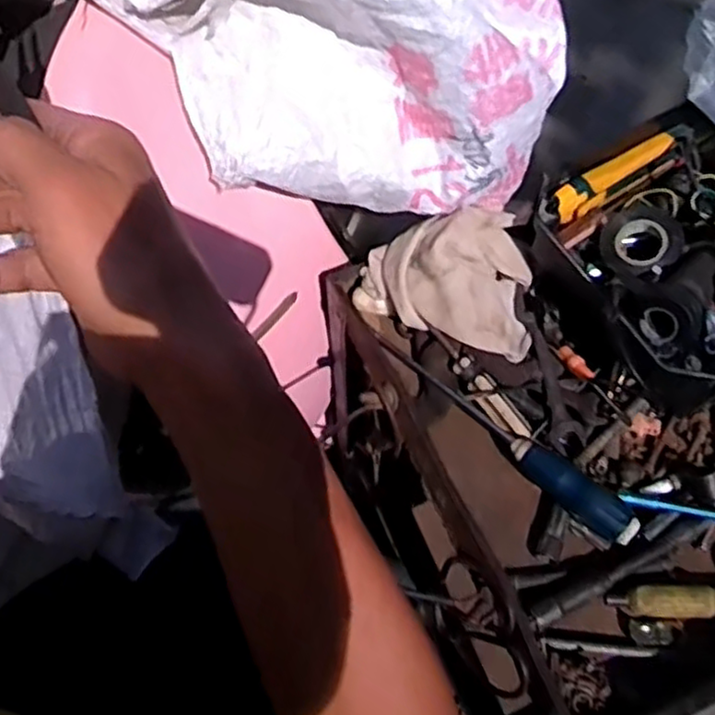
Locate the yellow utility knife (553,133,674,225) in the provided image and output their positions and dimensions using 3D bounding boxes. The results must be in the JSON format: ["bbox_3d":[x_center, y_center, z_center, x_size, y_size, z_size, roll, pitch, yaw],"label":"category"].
[{"bbox_3d":[0.213,-0.151,0.618,0.132,0.029,0.022,-30,65,-15],"label":"yellow utility knife"}]

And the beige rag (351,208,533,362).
[{"bbox_3d":[0.072,-0.062,0.597,0.141,0.071,0.105,6,61,4],"label":"beige rag"}]

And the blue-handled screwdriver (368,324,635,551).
[{"bbox_3d":[0.103,0.050,0.556,0.249,0.029,0.033,39,68,20],"label":"blue-handled screwdriver"}]

